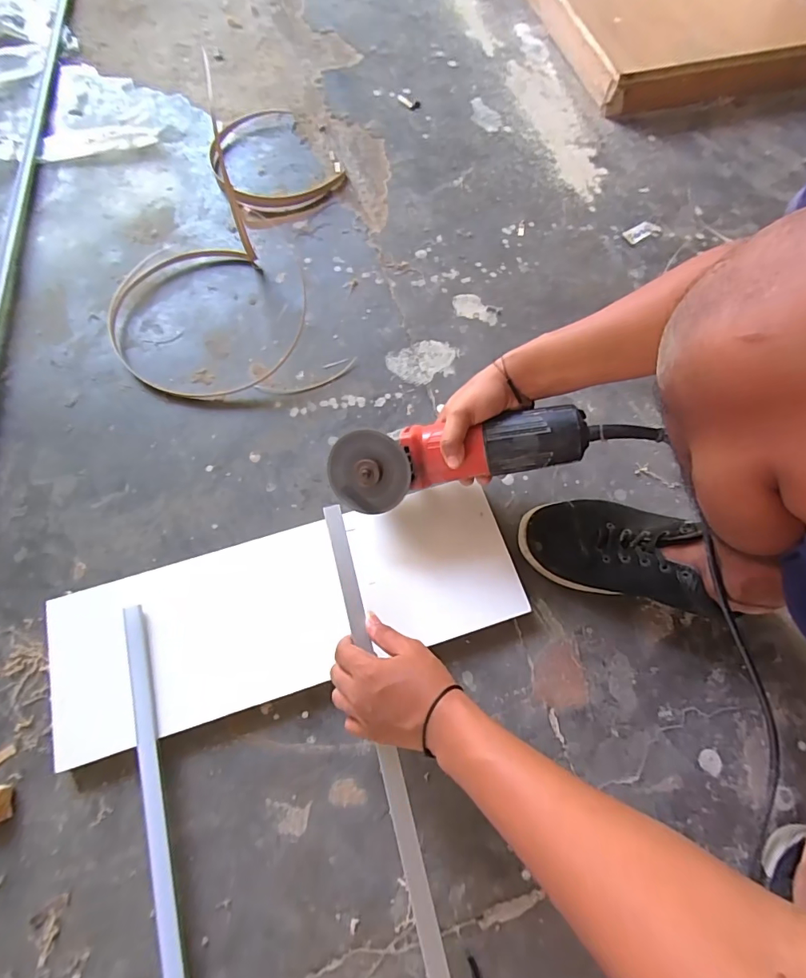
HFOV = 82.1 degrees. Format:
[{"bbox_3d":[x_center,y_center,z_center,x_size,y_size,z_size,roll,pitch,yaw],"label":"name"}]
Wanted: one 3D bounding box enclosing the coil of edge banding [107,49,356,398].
[{"bbox_3d":[-0.260,-0.438,0.706,0.334,0.044,0.666,-4,70,-2],"label":"coil of edge banding"}]

